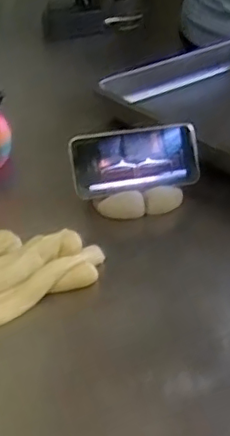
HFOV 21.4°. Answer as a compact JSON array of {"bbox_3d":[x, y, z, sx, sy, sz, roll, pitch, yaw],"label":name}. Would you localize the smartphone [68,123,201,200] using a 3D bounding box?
[{"bbox_3d":[0.028,-0.069,0.725,0.154,0.074,0.017,-9,0,-13],"label":"smartphone"}]

